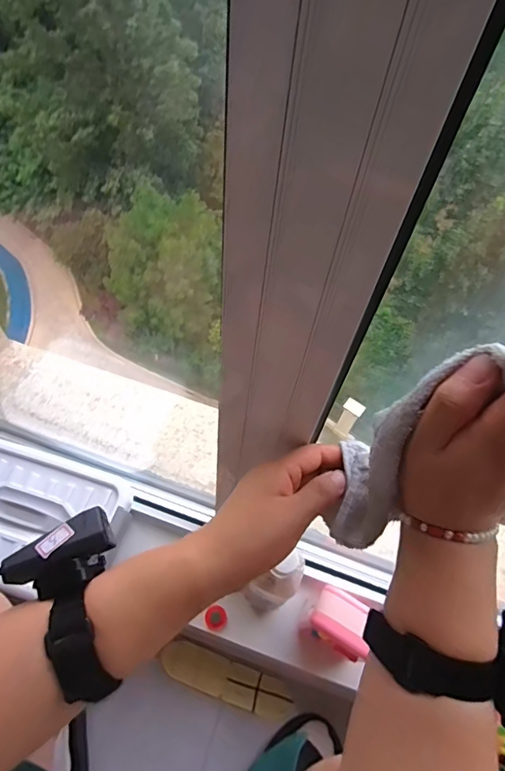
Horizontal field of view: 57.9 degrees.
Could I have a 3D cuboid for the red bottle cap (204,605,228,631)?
[{"bbox_3d":[-0.053,0.343,0.670,0.031,0.010,0.030,2,58,-3],"label":"red bottle cap"}]

